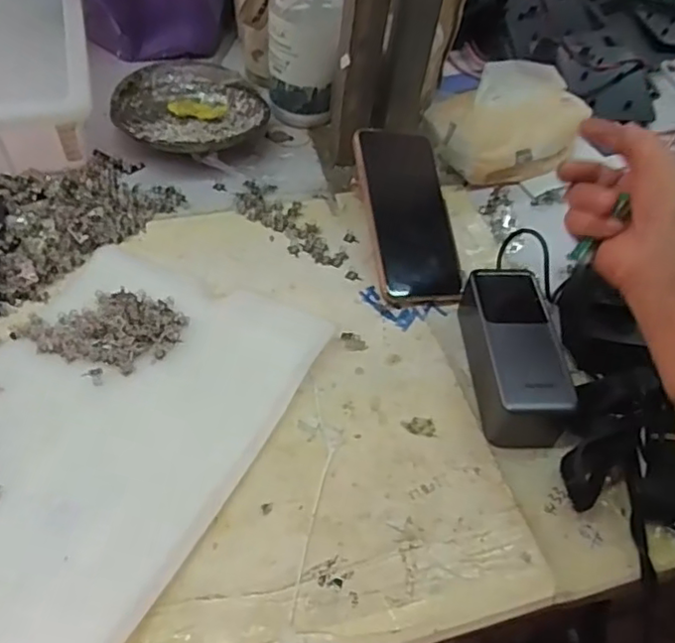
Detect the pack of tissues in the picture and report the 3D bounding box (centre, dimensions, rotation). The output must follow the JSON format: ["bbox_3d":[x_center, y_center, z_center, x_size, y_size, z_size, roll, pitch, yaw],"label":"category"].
[{"bbox_3d":[0.173,-0.197,0.605,0.158,0.075,0.088,-8,54,-12],"label":"pack of tissues"}]

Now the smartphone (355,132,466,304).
[{"bbox_3d":[0.062,-0.091,0.519,0.073,0.016,0.154,-9,81,-13],"label":"smartphone"}]

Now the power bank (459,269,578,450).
[{"bbox_3d":[0.129,0.022,0.452,0.054,0.045,0.132,-1,53,-7],"label":"power bank"}]

